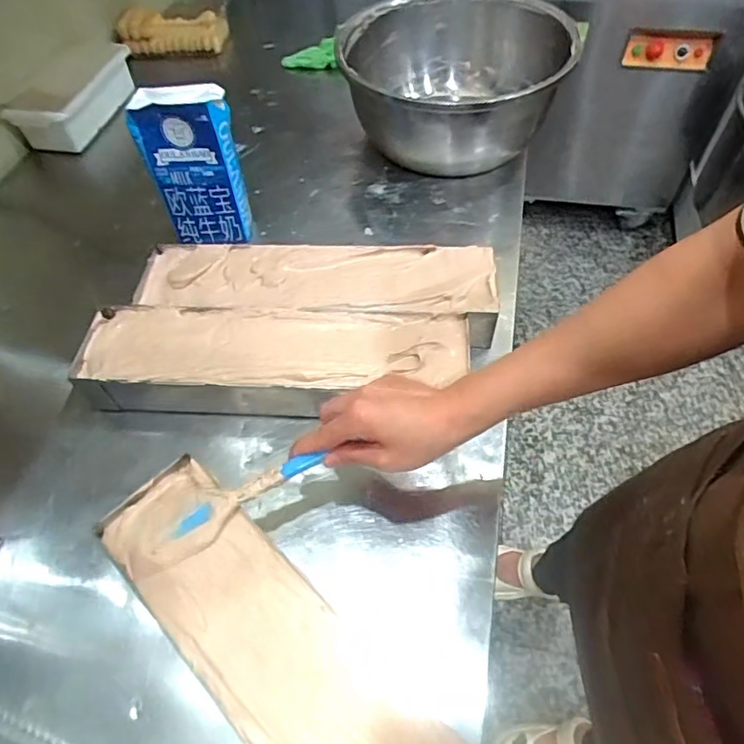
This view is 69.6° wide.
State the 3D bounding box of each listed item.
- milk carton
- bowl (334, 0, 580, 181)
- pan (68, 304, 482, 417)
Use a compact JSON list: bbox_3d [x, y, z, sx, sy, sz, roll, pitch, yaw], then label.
[{"bbox_3d":[-0.218,-0.253,0.672,0.114,0.185,0.058,-3,55,1],"label":"milk carton"},{"bbox_3d":[0.121,-0.423,0.800,0.312,0.147,0.314,-2,55,3],"label":"bowl"},{"bbox_3d":[-0.105,-0.011,0.575,0.408,0.061,0.108,1,56,4],"label":"pan"}]

